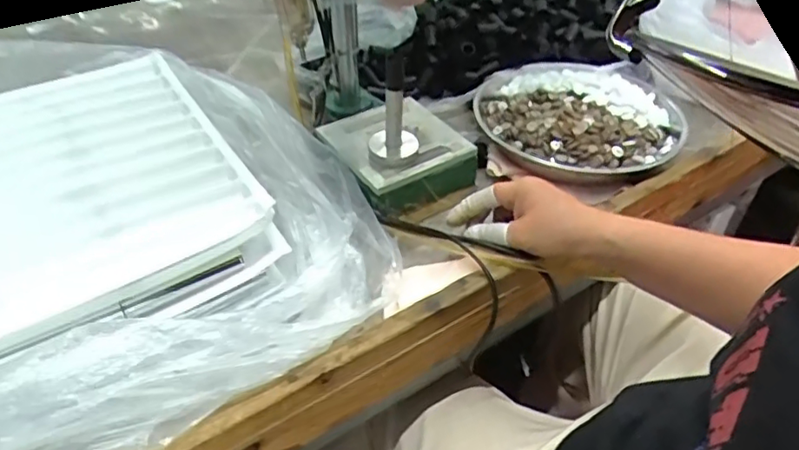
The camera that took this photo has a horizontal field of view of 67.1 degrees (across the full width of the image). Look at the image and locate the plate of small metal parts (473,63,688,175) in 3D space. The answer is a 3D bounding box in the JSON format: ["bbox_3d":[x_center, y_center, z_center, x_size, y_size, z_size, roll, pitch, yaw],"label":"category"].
[{"bbox_3d":[0.202,-0.127,0.684,0.221,0.026,0.205,1,42,0],"label":"plate of small metal parts"}]

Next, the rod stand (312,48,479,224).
[{"bbox_3d":[-0.004,-0.101,0.601,0.128,0.134,0.125,-25,48,-26],"label":"rod stand"}]

